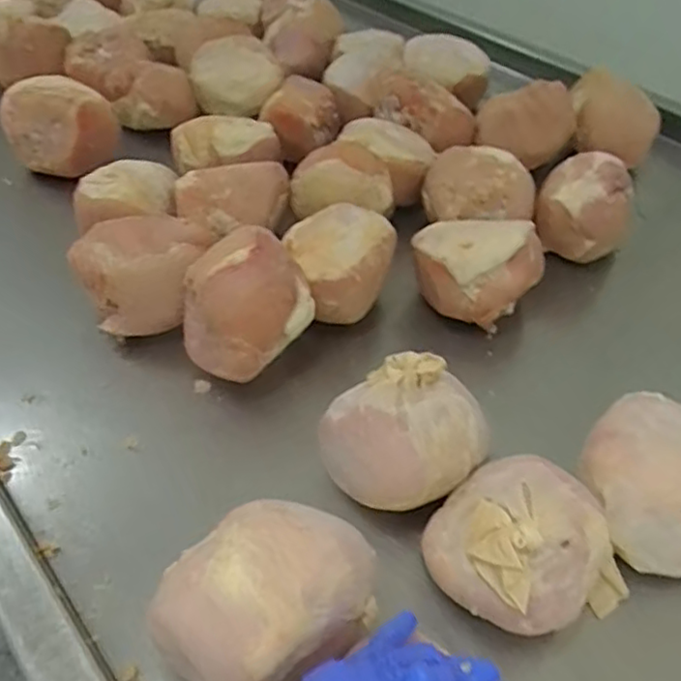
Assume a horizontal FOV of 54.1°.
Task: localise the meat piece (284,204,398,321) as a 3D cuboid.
[{"bbox_3d":[0.001,-0.086,0.698,0.114,0.074,0.125,-7,48,-13],"label":"meat piece"}]

